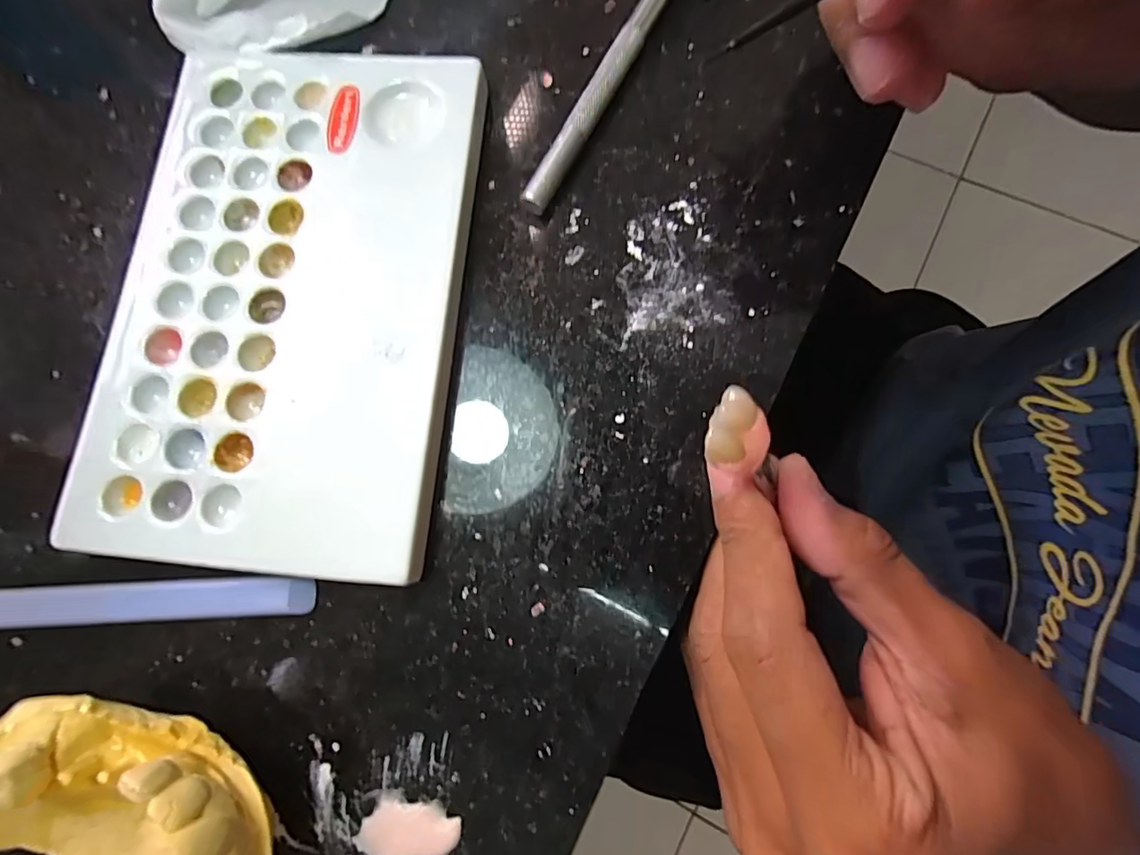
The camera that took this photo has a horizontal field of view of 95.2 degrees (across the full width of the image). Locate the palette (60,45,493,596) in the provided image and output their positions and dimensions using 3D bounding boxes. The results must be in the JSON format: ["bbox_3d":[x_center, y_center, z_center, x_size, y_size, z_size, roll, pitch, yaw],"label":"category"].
[{"bbox_3d":[-0.080,-0.039,0.149,0.096,0.011,0.151,3,77,3],"label":"palette"}]

